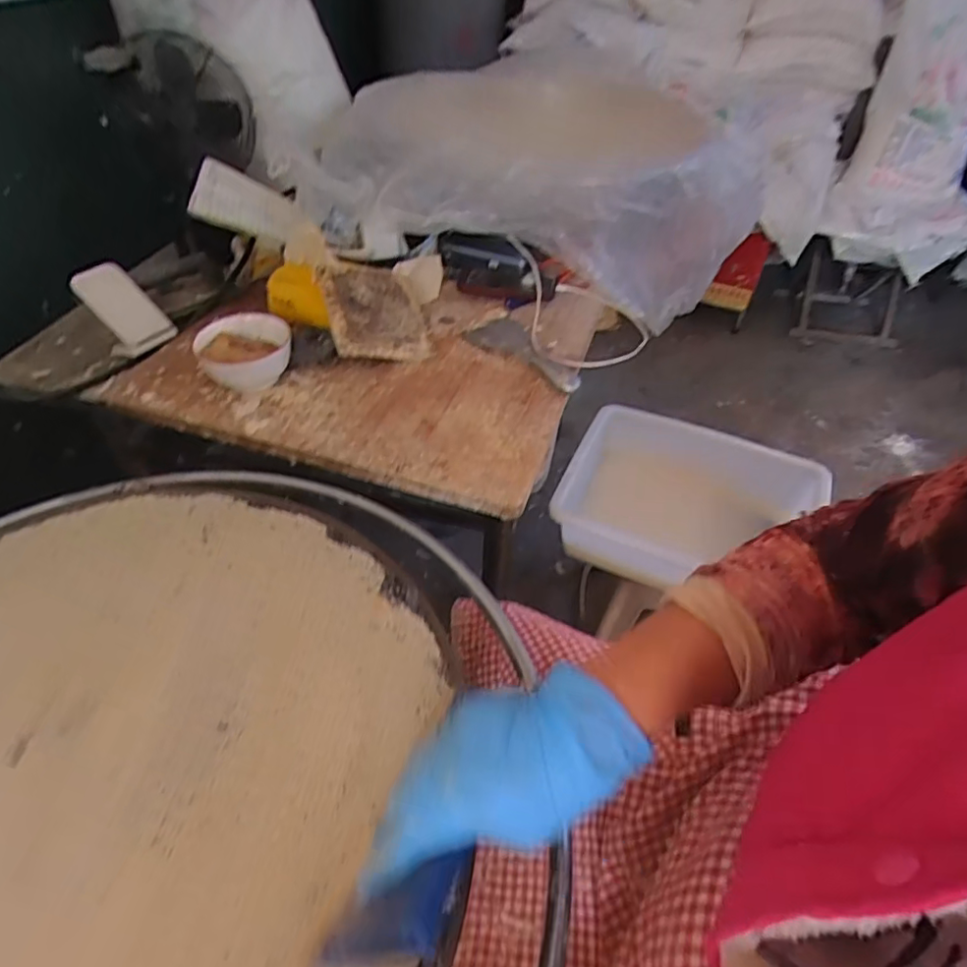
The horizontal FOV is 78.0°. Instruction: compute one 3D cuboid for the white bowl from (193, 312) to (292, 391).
[{"bbox_3d":[-0.315,-0.173,0.796,0.118,0.063,0.118,2,46,-2],"label":"white bowl"}]

